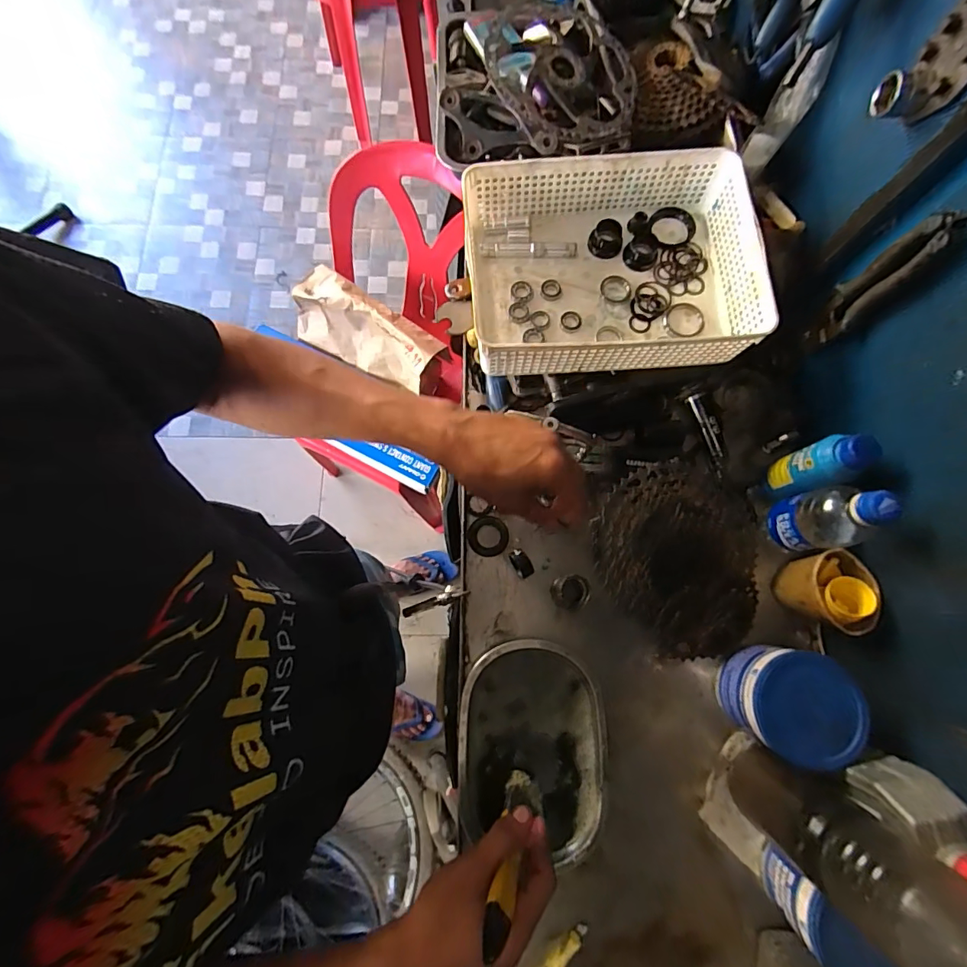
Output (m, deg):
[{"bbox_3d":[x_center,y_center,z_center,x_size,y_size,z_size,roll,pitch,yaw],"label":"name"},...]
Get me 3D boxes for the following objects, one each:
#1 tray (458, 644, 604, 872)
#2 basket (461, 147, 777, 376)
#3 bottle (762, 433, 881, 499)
[{"bbox_3d":[0.050,0.282,0.503,0.154,0.034,0.207,3,76,0],"label":"tray"},{"bbox_3d":[0.151,-0.258,0.565,0.323,0.089,0.245,-3,77,-2],"label":"basket"},{"bbox_3d":[0.355,-0.016,0.503,0.035,0.138,0.046,-21,78,-6],"label":"bottle"}]

